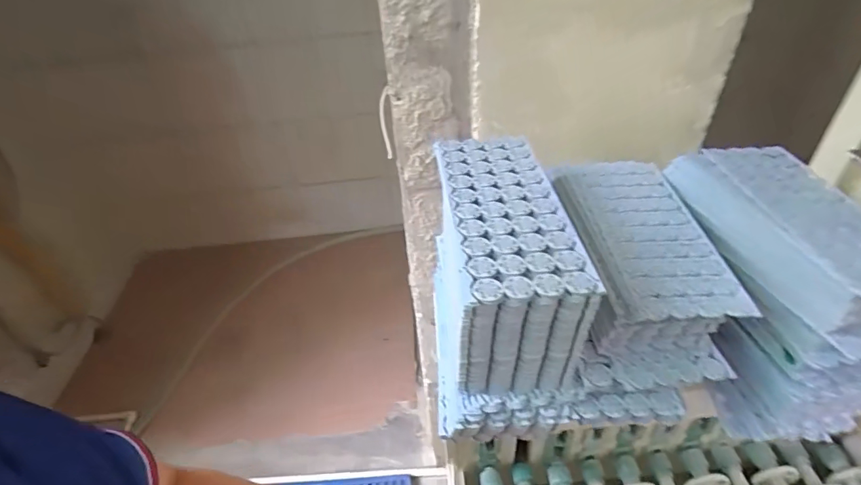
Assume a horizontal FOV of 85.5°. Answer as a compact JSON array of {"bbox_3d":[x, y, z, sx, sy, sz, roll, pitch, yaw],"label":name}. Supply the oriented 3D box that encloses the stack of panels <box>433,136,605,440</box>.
[{"bbox_3d":[0.055,0.005,0.377,0.085,0.101,0.196,-6,40,-1],"label":"stack of panels"}]

